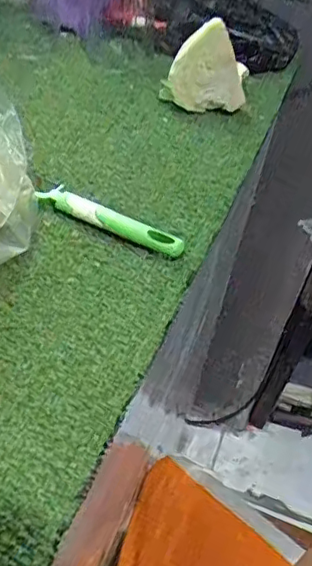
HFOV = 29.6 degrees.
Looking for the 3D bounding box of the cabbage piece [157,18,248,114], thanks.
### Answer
[{"bbox_3d":[0.053,-0.217,0.584,0.084,0.077,0.043,1,47,-6],"label":"cabbage piece"}]

